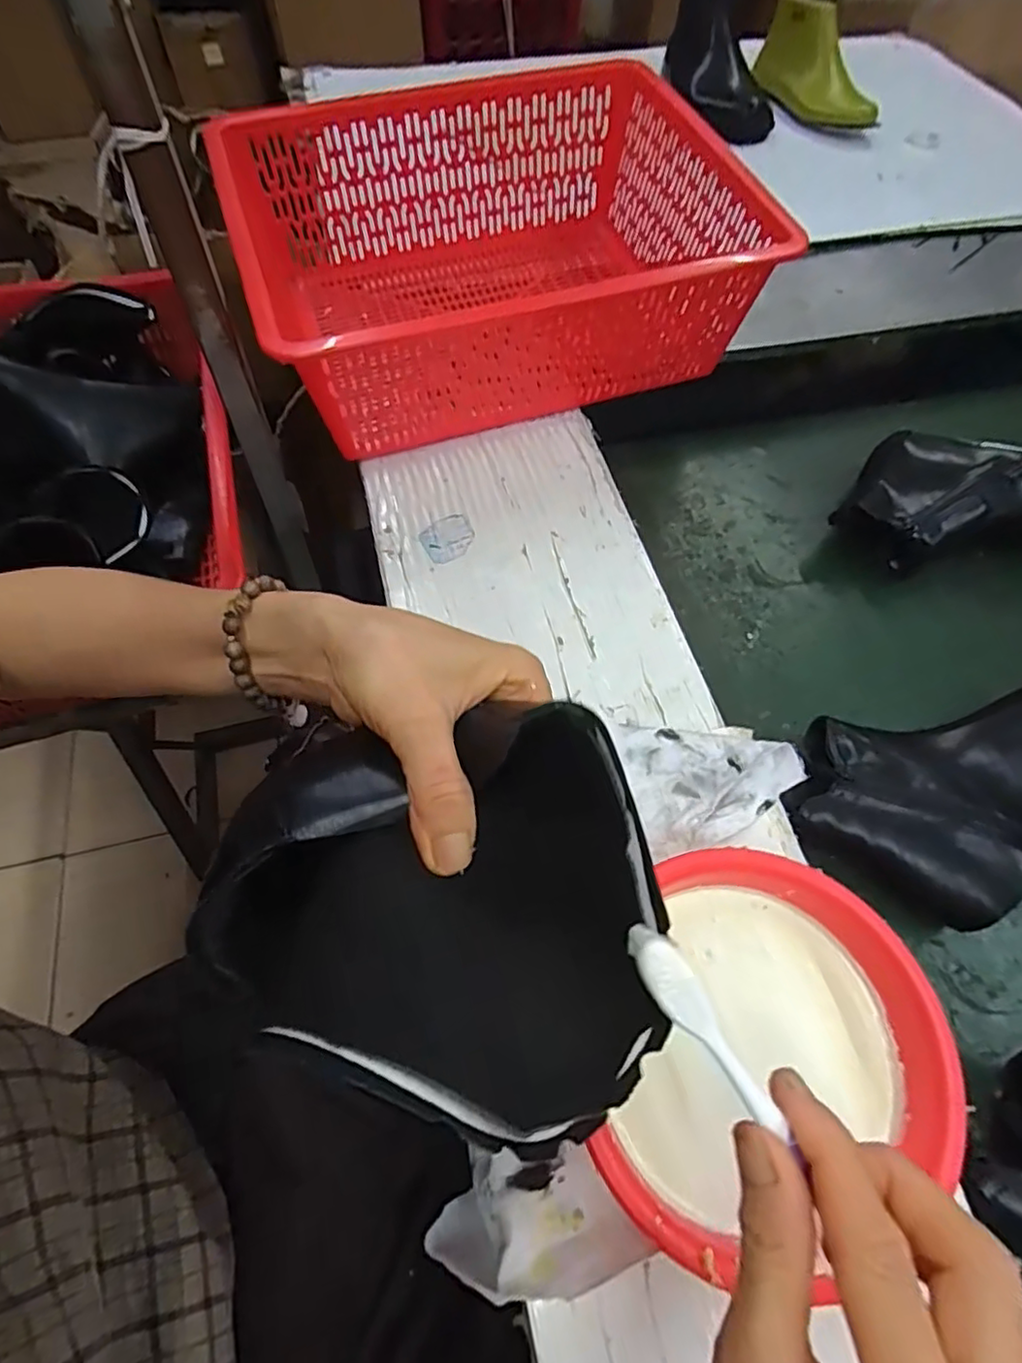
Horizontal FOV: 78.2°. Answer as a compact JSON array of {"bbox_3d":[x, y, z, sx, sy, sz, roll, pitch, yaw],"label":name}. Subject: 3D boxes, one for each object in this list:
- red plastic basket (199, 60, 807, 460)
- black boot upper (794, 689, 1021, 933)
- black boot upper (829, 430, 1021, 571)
[{"bbox_3d":[-0.015,-0.425,0.636,0.439,0.156,0.366,-18,63,-11],"label":"red plastic basket"},{"bbox_3d":[0.329,0.054,0.477,0.172,0.069,0.232,34,65,16],"label":"black boot upper"},{"bbox_3d":[0.438,-0.160,0.601,0.231,0.079,0.133,19,62,9],"label":"black boot upper"}]

